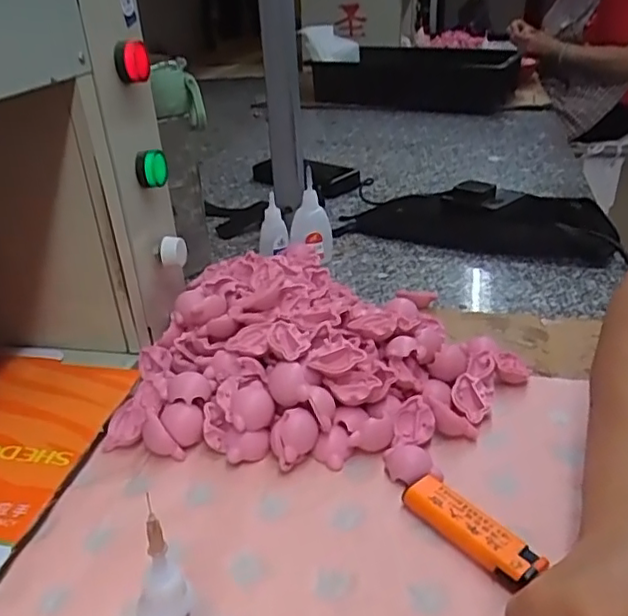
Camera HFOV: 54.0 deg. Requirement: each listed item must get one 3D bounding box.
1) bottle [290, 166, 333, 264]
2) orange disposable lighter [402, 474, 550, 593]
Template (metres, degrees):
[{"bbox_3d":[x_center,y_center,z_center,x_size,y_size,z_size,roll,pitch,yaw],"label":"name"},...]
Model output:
[{"bbox_3d":[0.000,-0.094,0.650,0.048,0.101,0.022,-9,31,-15],"label":"bottle"},{"bbox_3d":[0.083,0.119,0.330,0.022,0.015,0.077,-21,35,-32],"label":"orange disposable lighter"}]

